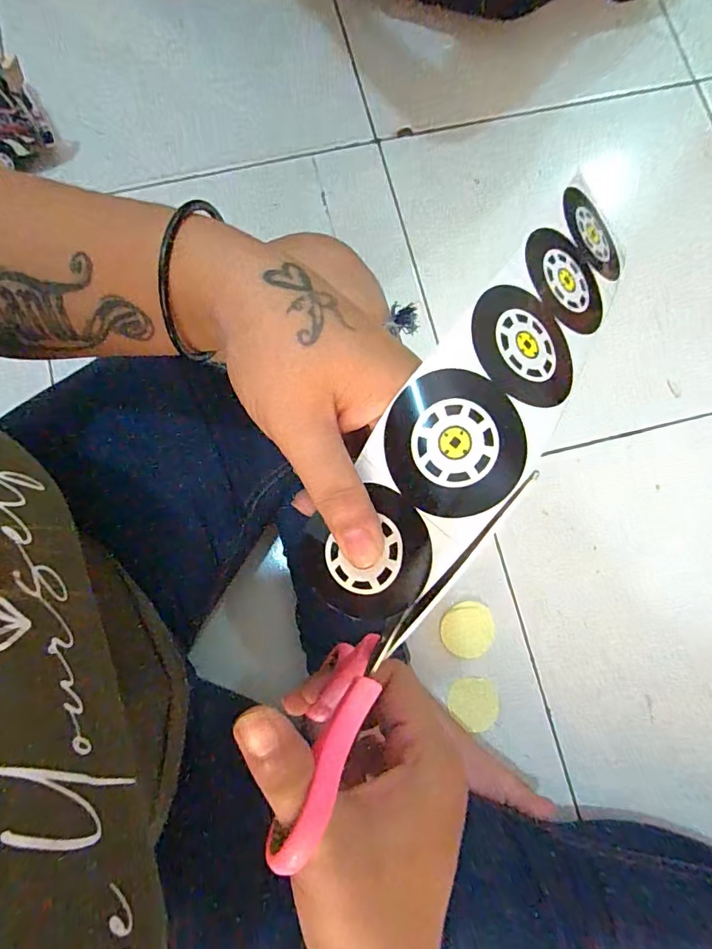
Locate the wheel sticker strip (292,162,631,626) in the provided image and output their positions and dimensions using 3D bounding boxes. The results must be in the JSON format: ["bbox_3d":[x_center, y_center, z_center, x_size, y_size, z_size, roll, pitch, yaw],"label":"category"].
[{"bbox_3d":[0.059,-0.043,0.188,0.048,0.037,0.216,34,72,5],"label":"wheel sticker strip"}]

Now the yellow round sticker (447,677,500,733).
[{"bbox_3d":[0.111,0.216,0.458,0.046,0.004,0.047,0,79,-1],"label":"yellow round sticker"}]

